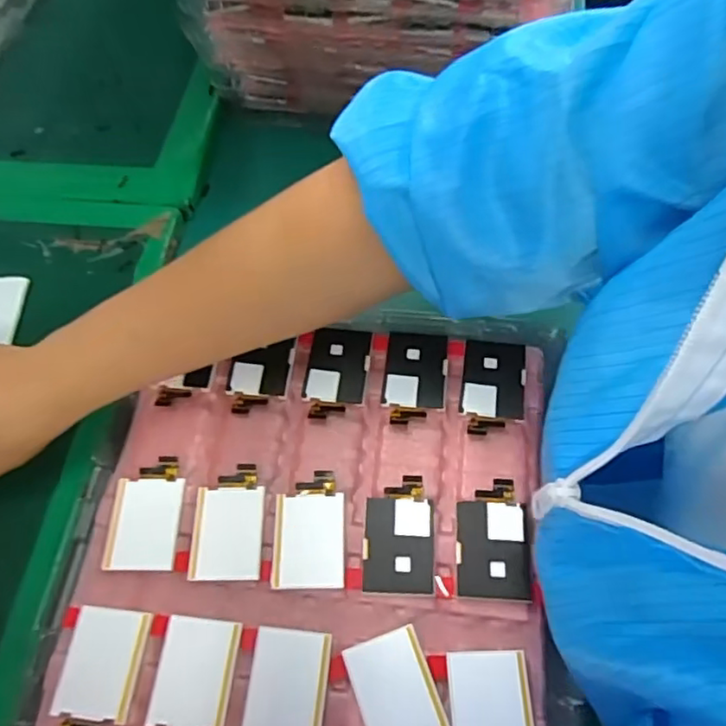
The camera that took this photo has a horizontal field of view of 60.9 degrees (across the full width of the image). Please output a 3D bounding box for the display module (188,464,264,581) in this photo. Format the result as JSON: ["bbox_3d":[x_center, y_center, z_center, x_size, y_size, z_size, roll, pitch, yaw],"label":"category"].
[{"bbox_3d":[-0.069,0.081,0.315,0.035,0.004,0.057,-2,61,2],"label":"display module"}]

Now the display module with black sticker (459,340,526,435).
[{"bbox_3d":[0.072,0.014,0.344,0.034,0.007,0.056,7,61,7],"label":"display module with black sticker"}]

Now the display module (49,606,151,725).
[{"bbox_3d":[-0.121,0.143,0.283,0.034,0.004,0.055,3,61,5],"label":"display module"}]

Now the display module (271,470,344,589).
[{"bbox_3d":[-0.027,0.084,0.313,0.035,0.004,0.057,-2,61,2],"label":"display module"}]

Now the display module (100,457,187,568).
[{"bbox_3d":[-0.112,0.077,0.318,0.035,0.004,0.057,-2,61,2],"label":"display module"}]

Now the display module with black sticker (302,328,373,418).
[{"bbox_3d":[-0.015,0.006,0.353,0.034,0.009,0.055,6,61,6],"label":"display module with black sticker"}]

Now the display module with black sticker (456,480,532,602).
[{"bbox_3d":[0.064,0.087,0.306,0.034,0.006,0.057,2,61,4],"label":"display module with black sticker"}]

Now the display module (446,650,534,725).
[{"bbox_3d":[0.057,0.156,0.270,0.035,0.005,0.054,-3,61,2],"label":"display module"}]

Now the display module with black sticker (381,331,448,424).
[{"bbox_3d":[0.029,0.009,0.349,0.035,0.008,0.054,5,61,6],"label":"display module with black sticker"}]

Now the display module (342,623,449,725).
[{"bbox_3d":[0.016,0.151,0.275,0.034,0.004,0.056,-19,62,-7],"label":"display module"}]

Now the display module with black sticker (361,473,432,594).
[{"bbox_3d":[0.018,0.086,0.309,0.033,0.006,0.056,0,61,3],"label":"display module with black sticker"}]

